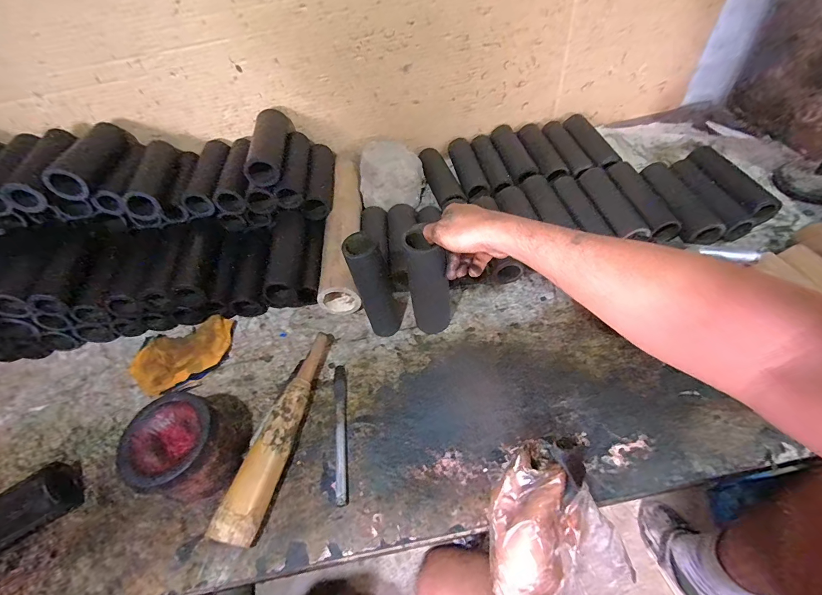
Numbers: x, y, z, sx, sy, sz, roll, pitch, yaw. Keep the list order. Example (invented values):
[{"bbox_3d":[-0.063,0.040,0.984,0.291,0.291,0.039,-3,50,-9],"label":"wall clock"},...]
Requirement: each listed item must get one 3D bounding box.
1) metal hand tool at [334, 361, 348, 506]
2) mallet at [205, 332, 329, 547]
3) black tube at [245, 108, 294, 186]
[{"bbox_3d":[-0.094,0.172,0.494,0.016,0.008,0.187,-9,49,-2],"label":"metal hand tool"},{"bbox_3d":[-0.169,0.163,0.495,0.045,0.047,0.286,6,51,11],"label":"mallet"},{"bbox_3d":[-0.260,-0.289,0.689,0.069,0.050,0.198,-7,49,0],"label":"black tube"}]

